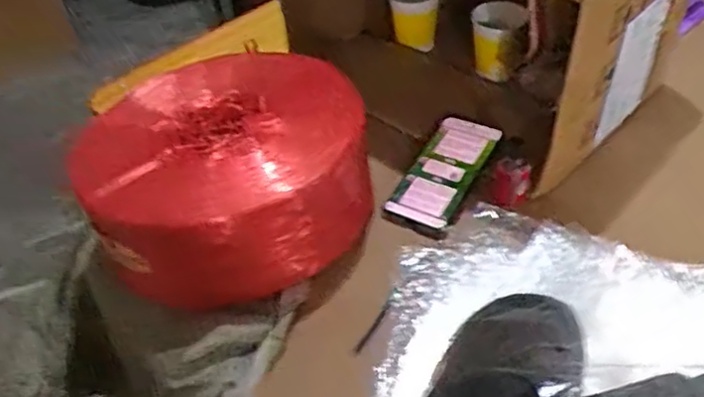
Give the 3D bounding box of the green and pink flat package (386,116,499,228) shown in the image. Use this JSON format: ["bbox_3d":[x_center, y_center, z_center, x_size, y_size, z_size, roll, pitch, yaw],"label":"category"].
[{"bbox_3d":[0.106,-0.032,0.722,0.072,0.014,0.147,27,63,26],"label":"green and pink flat package"}]

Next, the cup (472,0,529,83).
[{"bbox_3d":[0.188,-0.198,0.826,0.067,0.083,0.066,3,44,12],"label":"cup"}]

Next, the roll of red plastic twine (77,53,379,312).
[{"bbox_3d":[-0.123,-0.030,0.669,0.263,0.136,0.233,-14,43,-6],"label":"roll of red plastic twine"}]

